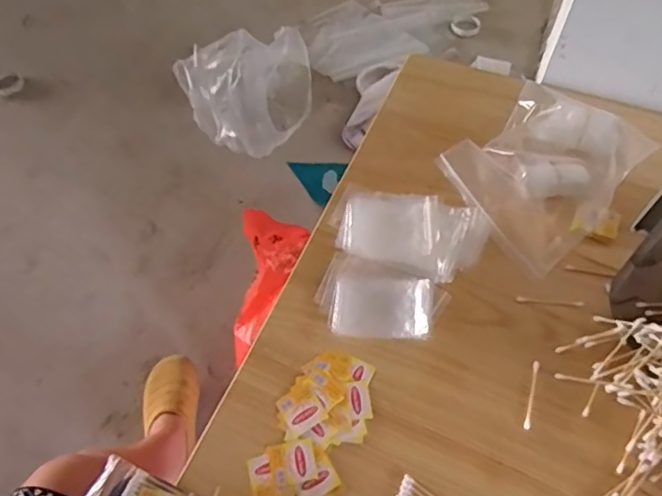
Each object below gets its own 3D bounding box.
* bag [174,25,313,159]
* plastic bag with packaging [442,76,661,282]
[{"bbox_3d":[-0.205,-0.378,1.400,0.322,0.184,0.275,-10,58,-6],"label":"bag"},{"bbox_3d":[0.263,-0.103,0.709,0.243,0.050,0.181,-38,65,-22],"label":"plastic bag with packaging"}]

